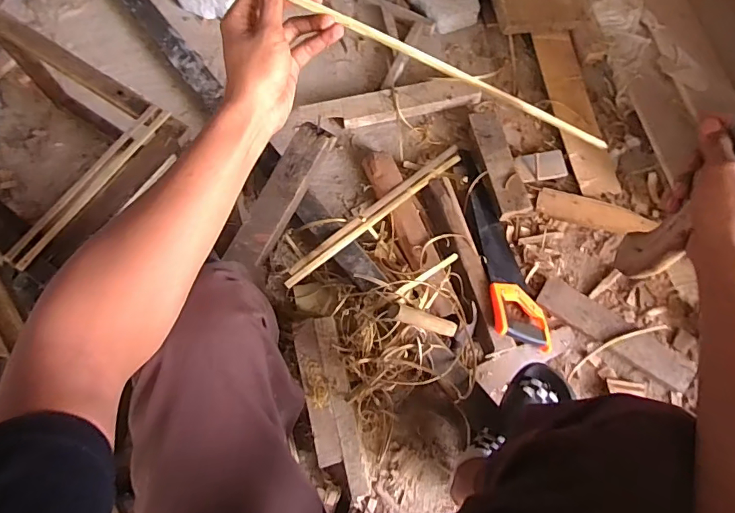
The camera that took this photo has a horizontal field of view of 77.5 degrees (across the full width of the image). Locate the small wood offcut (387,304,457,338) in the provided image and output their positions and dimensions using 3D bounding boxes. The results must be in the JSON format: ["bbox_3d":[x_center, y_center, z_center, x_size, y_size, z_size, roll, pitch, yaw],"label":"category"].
[{"bbox_3d":[0.101,0.113,0.803,0.033,0.176,0.028,-4,71,41],"label":"small wood offcut"}]

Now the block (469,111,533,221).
[{"bbox_3d":[0.280,-0.203,0.969,0.072,0.028,0.246,-15,75,-6],"label":"block"}]

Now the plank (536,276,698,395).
[{"bbox_3d":[0.485,0.149,0.902,0.307,0.022,0.064,35,100,16],"label":"plank"}]

